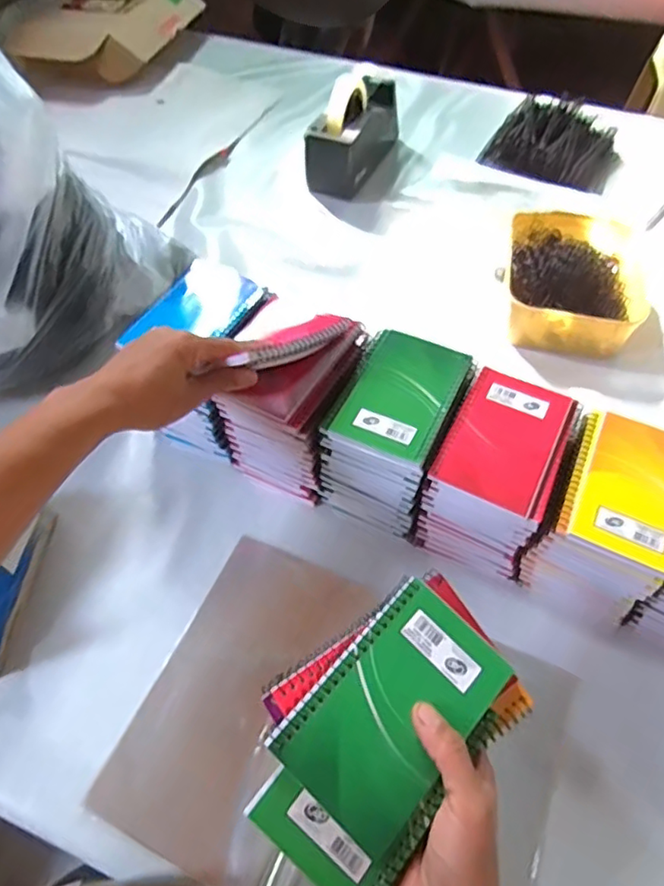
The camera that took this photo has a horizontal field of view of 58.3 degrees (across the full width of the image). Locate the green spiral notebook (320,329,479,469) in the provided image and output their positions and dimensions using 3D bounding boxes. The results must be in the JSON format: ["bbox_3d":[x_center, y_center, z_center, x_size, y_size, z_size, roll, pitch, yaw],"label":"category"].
[{"bbox_3d":[0.060,-0.044,0.518,0.095,0.015,0.127,21,59,14],"label":"green spiral notebook"}]

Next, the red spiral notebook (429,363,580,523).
[{"bbox_3d":[0.147,-0.004,0.490,0.090,0.008,0.125,24,60,16],"label":"red spiral notebook"}]

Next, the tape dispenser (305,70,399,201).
[{"bbox_3d":[0.037,-0.485,0.908,0.087,0.125,0.210,16,58,12],"label":"tape dispenser"}]

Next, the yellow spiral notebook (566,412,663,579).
[{"bbox_3d":[0.244,0.036,0.471,0.082,0.012,0.129,24,60,16],"label":"yellow spiral notebook"}]

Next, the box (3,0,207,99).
[{"bbox_3d":[-0.442,-0.783,1.138,0.276,0.077,0.373,17,58,12],"label":"box"}]

